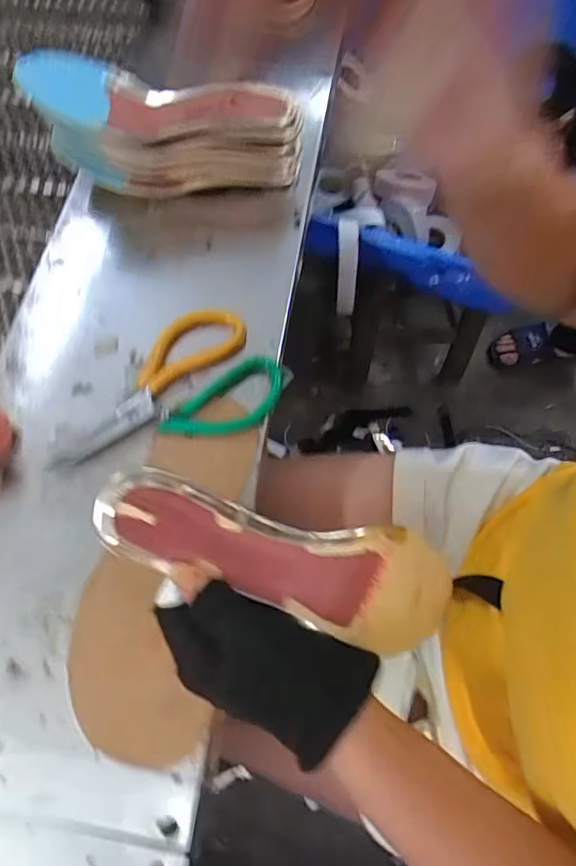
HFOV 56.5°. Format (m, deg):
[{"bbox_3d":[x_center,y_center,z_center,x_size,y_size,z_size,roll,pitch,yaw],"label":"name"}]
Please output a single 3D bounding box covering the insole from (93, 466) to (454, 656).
[{"bbox_3d":[0.002,0.070,0.301,0.212,0.025,0.062,20,66,-12],"label":"insole"}]

